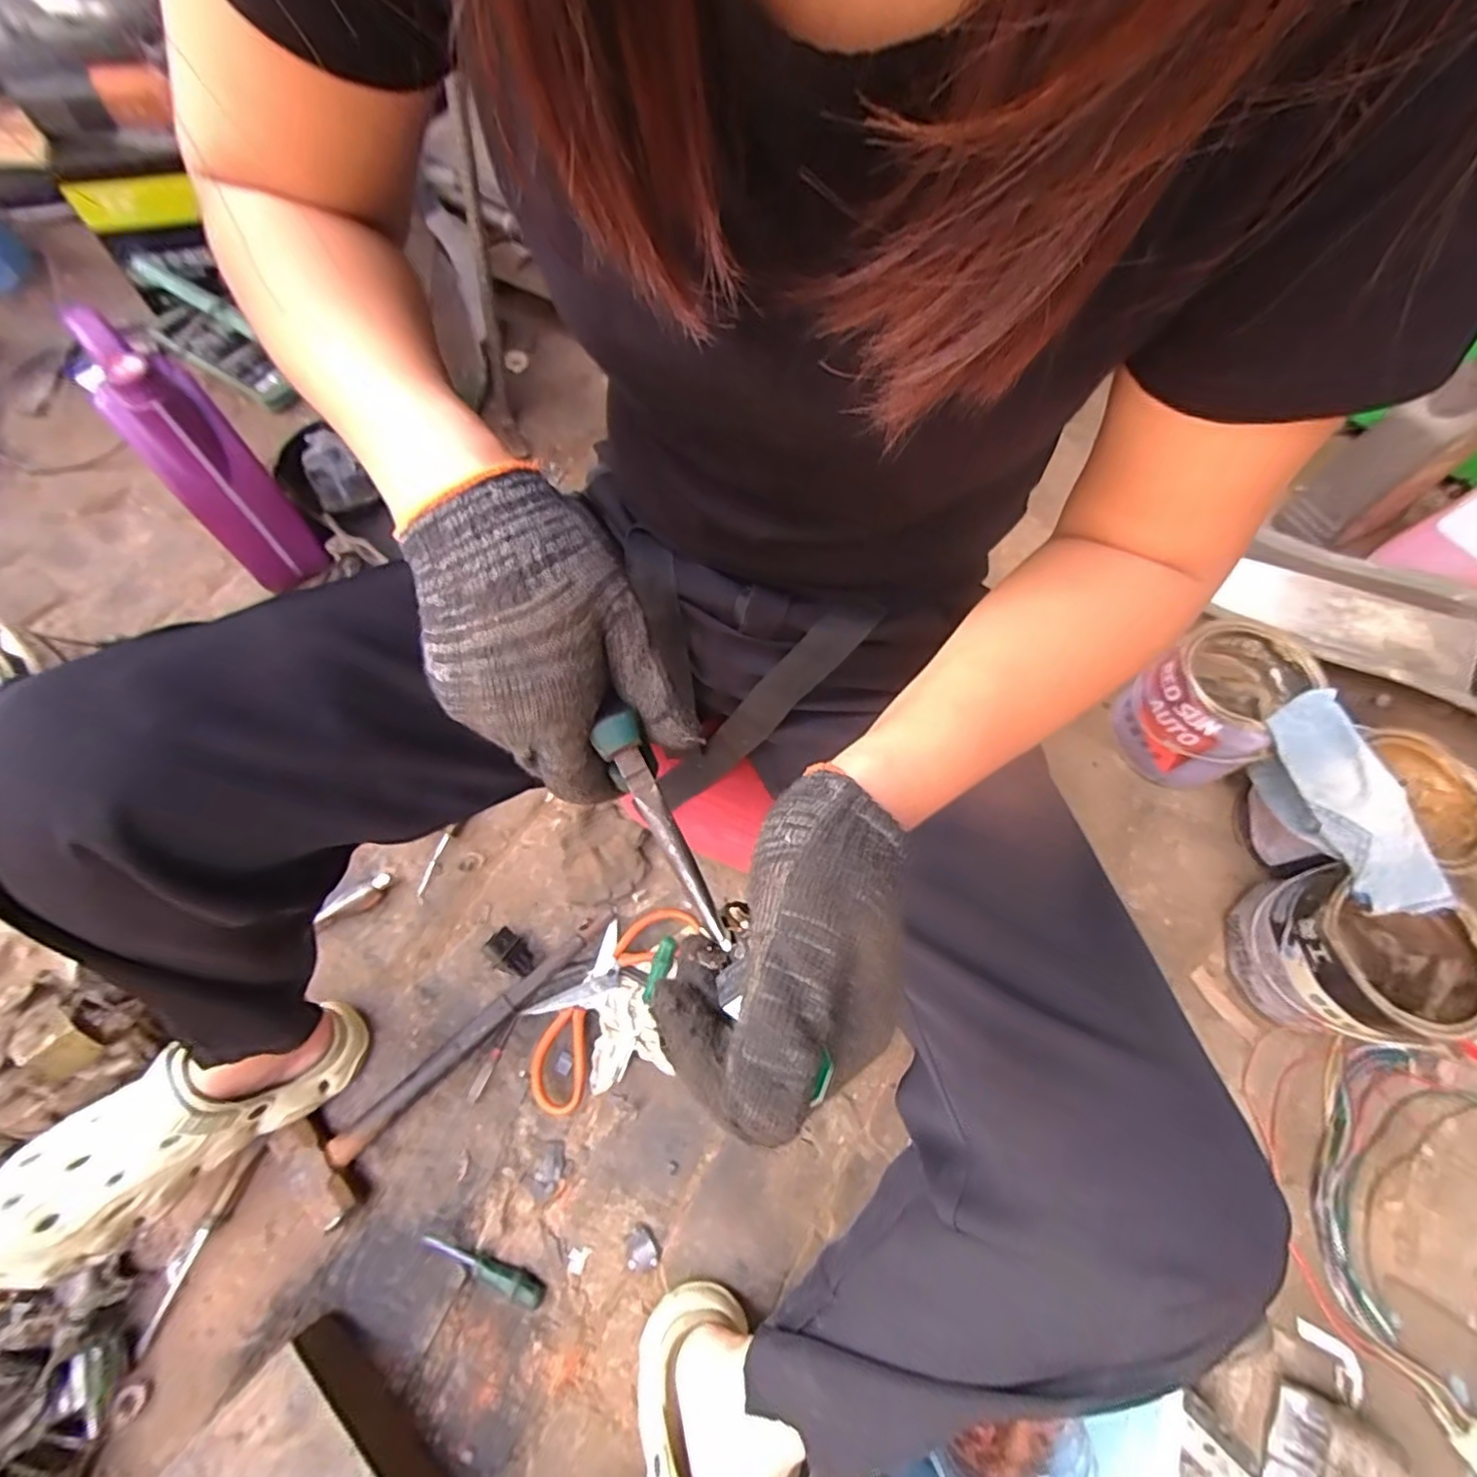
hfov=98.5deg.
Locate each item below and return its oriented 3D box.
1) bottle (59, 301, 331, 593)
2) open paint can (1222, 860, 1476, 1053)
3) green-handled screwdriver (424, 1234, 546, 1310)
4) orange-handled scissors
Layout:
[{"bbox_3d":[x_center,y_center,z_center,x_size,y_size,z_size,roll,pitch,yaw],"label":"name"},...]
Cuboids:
[{"bbox_3d":[-0.614,-0.309,0.747,0.094,0.285,0.119,-41,74,-20],"label":"bottle"},{"bbox_3d":[0.629,0.229,0.658,0.160,0.138,0.151,2,65,-3],"label":"open paint can"},{"bbox_3d":[-0.229,0.475,0.570,0.118,0.020,0.019,19,65,5],"label":"green-handled screwdriver"},{"bbox_3d":[-0.144,0.260,0.664,0.093,0.014,0.224,32,67,11],"label":"orange-handled scissors"}]

